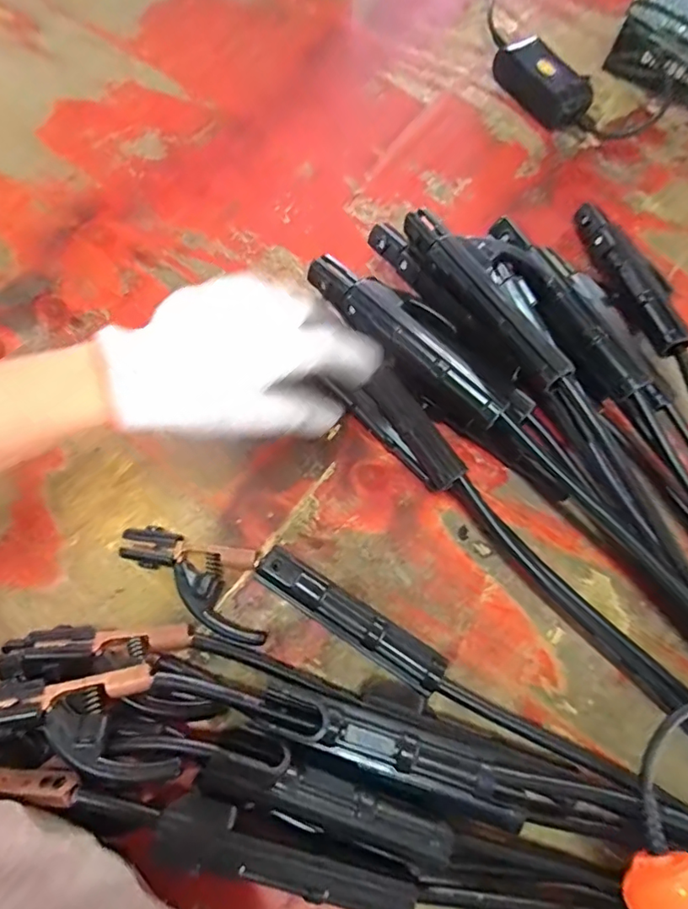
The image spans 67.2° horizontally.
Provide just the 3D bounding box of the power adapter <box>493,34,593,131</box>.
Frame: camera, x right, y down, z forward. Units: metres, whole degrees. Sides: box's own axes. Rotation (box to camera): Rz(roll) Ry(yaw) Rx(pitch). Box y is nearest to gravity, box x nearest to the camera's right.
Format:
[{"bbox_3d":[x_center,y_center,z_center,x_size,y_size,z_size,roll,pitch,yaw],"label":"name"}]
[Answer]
[{"bbox_3d":[0.247,-0.460,0.642,0.071,0.041,0.136,-31,71,-16],"label":"power adapter"}]

